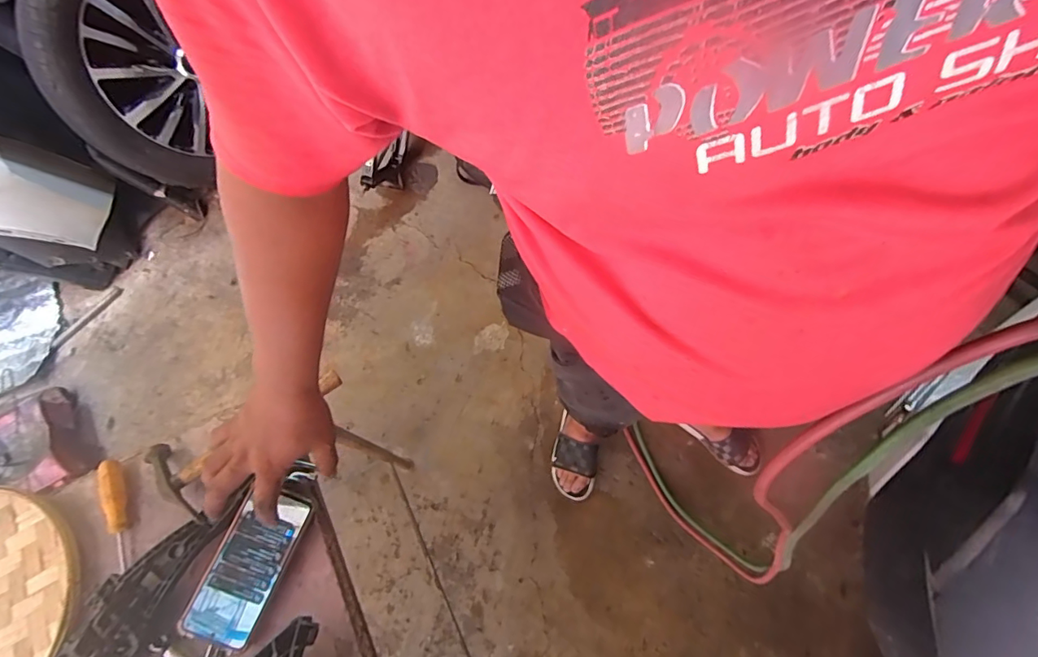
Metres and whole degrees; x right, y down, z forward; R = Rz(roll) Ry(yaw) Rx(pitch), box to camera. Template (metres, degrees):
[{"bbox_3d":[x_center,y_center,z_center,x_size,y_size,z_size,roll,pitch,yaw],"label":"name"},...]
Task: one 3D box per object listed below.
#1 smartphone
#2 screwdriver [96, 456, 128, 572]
[{"bbox_3d":[-0.298,0.260,0.538,0.076,0.010,0.156,21,69,-2],"label":"smartphone"},{"bbox_3d":[-0.479,0.220,0.574,0.021,0.025,0.130,-20,67,-8],"label":"screwdriver"}]

